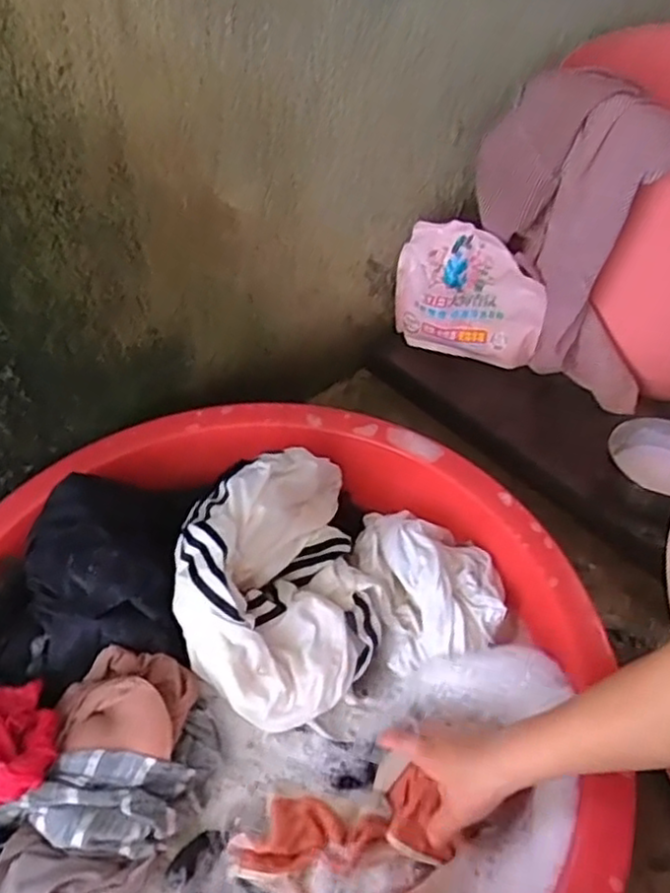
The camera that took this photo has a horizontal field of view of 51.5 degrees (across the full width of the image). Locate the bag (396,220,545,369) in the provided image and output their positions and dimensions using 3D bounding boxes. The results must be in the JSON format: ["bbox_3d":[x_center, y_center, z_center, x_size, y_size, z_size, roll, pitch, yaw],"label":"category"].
[{"bbox_3d":[0.200,-0.220,1.042,0.223,0.188,0.052,9,50,10],"label":"bag"}]

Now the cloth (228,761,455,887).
[{"bbox_3d":[0.001,0.351,0.629,0.187,0.027,0.084,-4,48,-12],"label":"cloth"}]

